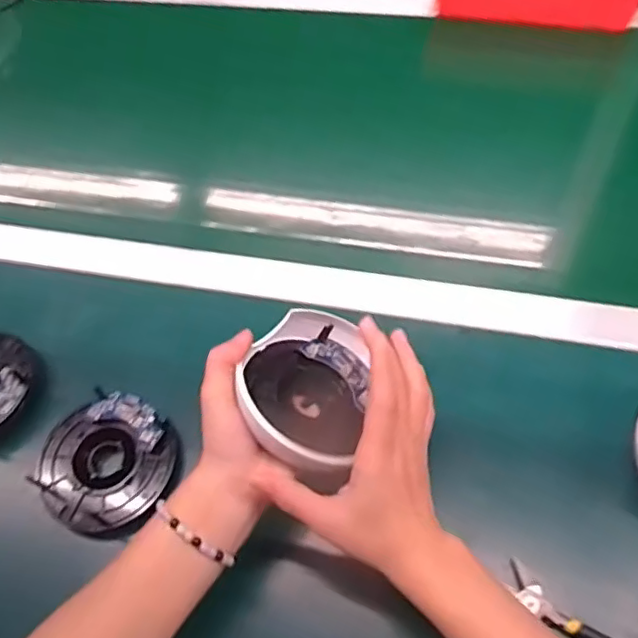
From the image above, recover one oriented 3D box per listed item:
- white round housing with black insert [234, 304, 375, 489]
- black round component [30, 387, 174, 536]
[{"bbox_3d":[-0.010,0.051,0.454,0.090,0.055,0.106,27,81,-7],"label":"white round housing with black insert"},{"bbox_3d":[-0.159,0.106,0.460,0.102,0.022,0.095,32,66,22],"label":"black round component"}]

